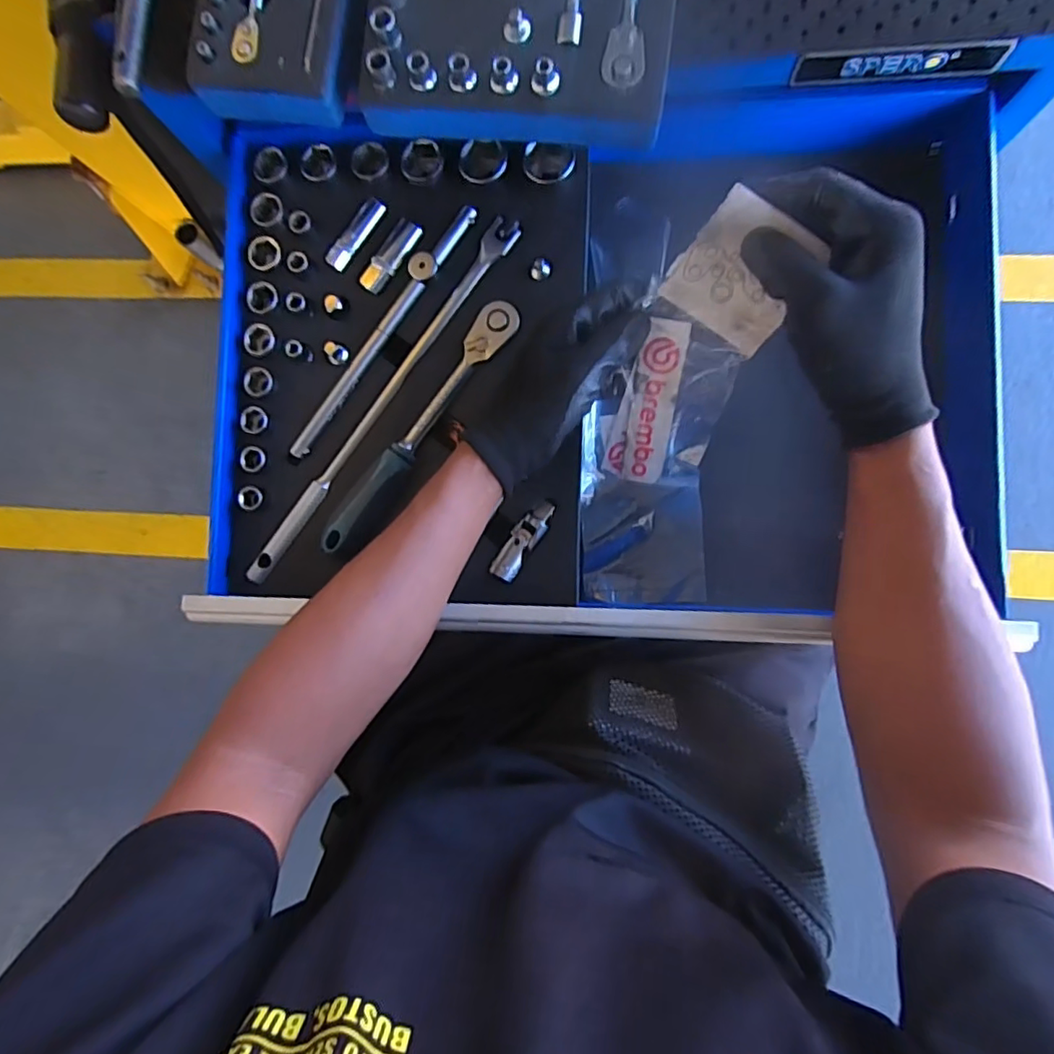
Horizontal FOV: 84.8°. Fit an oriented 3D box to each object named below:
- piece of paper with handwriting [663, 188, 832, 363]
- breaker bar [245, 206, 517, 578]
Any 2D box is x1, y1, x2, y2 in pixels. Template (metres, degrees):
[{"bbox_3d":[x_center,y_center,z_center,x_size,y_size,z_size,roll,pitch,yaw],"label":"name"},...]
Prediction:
[{"bbox_3d":[0.138,-0.158,0.366,0.079,0.081,0.009,33,50,-7],"label":"piece of paper with handwriting"},{"bbox_3d":[-0.122,-0.103,0.476,0.022,0.017,0.356,37,92,9],"label":"breaker bar"}]

